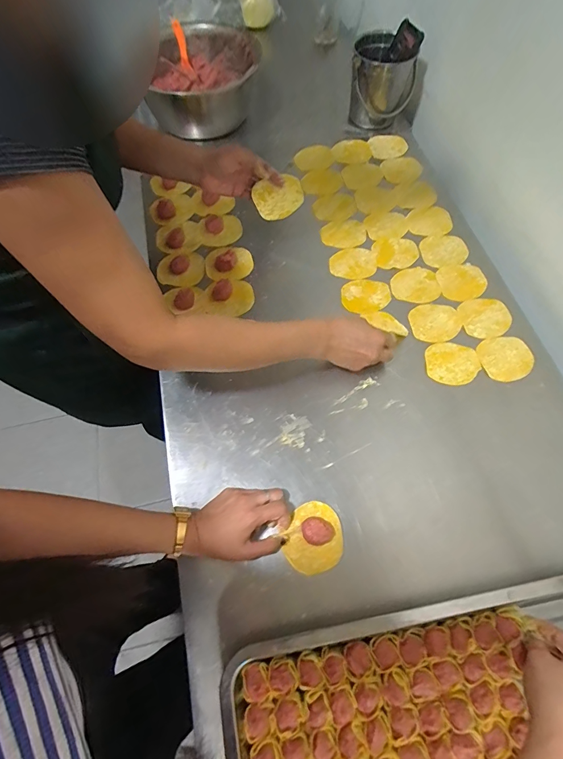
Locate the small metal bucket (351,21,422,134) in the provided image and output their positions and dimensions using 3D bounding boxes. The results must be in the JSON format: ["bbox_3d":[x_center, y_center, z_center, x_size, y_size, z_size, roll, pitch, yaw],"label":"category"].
[{"bbox_3d":[0.220,-0.648,0.811,0.131,0.141,0.119,17,67,8],"label":"small metal bucket"}]

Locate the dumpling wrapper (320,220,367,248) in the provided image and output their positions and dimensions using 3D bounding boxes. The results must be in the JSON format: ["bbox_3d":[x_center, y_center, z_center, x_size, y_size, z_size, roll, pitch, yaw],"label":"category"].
[{"bbox_3d":[0.117,-0.279,0.713,0.086,0.007,0.067,-8,66,-3],"label":"dumpling wrapper"}]

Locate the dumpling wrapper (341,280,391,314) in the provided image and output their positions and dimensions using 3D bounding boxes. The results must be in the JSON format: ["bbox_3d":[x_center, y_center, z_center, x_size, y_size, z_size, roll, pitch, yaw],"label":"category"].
[{"bbox_3d":[0.148,-0.146,0.655,0.088,0.006,0.071,-16,67,-6],"label":"dumpling wrapper"}]

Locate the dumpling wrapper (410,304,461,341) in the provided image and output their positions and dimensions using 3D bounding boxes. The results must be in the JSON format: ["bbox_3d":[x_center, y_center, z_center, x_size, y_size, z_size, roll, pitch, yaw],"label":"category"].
[{"bbox_3d":[0.256,-0.096,0.627,0.082,0.004,0.072,-5,66,-1],"label":"dumpling wrapper"}]

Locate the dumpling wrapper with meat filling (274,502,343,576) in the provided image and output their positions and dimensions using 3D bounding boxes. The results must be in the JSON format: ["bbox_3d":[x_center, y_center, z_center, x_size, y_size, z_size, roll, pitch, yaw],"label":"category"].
[{"bbox_3d":[0.041,0.200,0.473,0.080,0.020,0.075,0,66,1],"label":"dumpling wrapper with meat filling"}]

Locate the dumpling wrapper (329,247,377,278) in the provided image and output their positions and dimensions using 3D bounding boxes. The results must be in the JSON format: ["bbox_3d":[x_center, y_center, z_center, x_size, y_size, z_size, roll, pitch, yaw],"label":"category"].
[{"bbox_3d":[0.130,-0.213,0.688,0.087,0.008,0.069,-8,66,-3],"label":"dumpling wrapper"}]

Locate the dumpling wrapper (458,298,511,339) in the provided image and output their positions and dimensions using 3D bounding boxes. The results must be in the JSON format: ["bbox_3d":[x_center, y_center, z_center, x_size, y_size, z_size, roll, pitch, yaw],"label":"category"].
[{"bbox_3d":[0.340,-0.103,0.628,0.079,0.006,0.076,-2,67,4],"label":"dumpling wrapper"}]

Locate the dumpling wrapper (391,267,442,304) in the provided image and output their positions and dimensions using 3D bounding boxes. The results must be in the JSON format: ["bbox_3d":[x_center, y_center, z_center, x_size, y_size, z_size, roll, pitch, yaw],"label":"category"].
[{"bbox_3d":[0.235,-0.165,0.663,0.081,0.004,0.073,-6,66,1],"label":"dumpling wrapper"}]

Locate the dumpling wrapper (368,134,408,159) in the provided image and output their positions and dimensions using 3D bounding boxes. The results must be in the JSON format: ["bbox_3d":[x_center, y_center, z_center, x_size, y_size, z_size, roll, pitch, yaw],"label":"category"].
[{"bbox_3d":[0.225,-0.492,0.794,0.078,0.008,0.077,0,66,1],"label":"dumpling wrapper"}]

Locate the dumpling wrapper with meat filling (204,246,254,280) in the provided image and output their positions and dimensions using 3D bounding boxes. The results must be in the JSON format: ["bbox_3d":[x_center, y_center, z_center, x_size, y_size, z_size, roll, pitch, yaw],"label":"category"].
[{"bbox_3d":[-0.095,-0.211,0.683,0.085,0.015,0.073,-16,67,-6],"label":"dumpling wrapper with meat filling"}]

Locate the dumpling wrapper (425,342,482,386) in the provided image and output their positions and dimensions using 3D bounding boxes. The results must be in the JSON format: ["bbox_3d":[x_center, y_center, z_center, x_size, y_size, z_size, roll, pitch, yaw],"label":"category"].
[{"bbox_3d":[0.270,-0.025,0.591,0.082,0.004,0.071,11,67,6],"label":"dumpling wrapper"}]

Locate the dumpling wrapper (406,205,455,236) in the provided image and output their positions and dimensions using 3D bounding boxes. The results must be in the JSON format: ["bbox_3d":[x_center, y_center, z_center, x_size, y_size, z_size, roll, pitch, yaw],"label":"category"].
[{"bbox_3d":[0.283,-0.304,0.720,0.088,0.004,0.072,-15,67,-6],"label":"dumpling wrapper"}]

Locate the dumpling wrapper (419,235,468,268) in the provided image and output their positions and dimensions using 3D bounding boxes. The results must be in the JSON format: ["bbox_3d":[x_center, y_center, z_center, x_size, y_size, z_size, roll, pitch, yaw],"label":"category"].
[{"bbox_3d":[0.299,-0.238,0.694,0.084,0.004,0.069,-12,67,-5],"label":"dumpling wrapper"}]

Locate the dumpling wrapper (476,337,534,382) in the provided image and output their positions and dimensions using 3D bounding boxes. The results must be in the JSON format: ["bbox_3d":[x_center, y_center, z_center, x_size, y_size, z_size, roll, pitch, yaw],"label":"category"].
[{"bbox_3d":[0.355,-0.034,0.594,0.082,0.004,0.074,-11,66,-4],"label":"dumpling wrapper"}]

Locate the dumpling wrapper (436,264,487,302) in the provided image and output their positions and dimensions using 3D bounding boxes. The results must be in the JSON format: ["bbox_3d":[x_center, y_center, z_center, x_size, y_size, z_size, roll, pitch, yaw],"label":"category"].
[{"bbox_3d":[0.318,-0.170,0.662,0.084,0.005,0.077,0,66,1],"label":"dumpling wrapper"}]

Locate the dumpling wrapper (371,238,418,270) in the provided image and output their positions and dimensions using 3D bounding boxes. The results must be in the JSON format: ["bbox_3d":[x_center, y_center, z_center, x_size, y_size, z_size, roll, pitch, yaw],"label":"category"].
[{"bbox_3d":[0.211,-0.234,0.695,0.079,0.005,0.070,-3,66,-1],"label":"dumpling wrapper"}]

